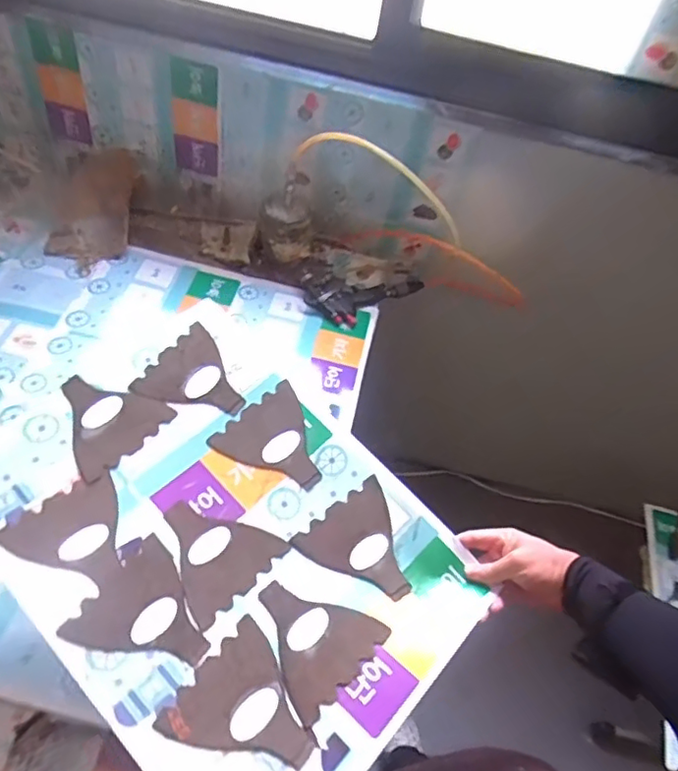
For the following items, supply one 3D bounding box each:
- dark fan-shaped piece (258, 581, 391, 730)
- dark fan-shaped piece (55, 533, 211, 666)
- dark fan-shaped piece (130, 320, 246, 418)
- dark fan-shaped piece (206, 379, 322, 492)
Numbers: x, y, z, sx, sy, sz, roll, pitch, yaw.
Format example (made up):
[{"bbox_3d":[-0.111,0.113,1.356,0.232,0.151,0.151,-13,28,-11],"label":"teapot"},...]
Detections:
[{"bbox_3d":[-0.030,0.244,0.581,0.118,0.006,0.115,38,52,21],"label":"dark fan-shaped piece"},{"bbox_3d":[-0.178,0.221,0.567,0.119,0.004,0.112,32,51,13],"label":"dark fan-shaped piece"},{"bbox_3d":[-0.167,-0.006,0.709,0.120,0.006,0.111,36,65,11],"label":"dark fan-shaped piece"},{"bbox_3d":[-0.071,0.071,0.683,0.109,0.009,0.119,-37,75,-14],"label":"dark fan-shaped piece"}]

